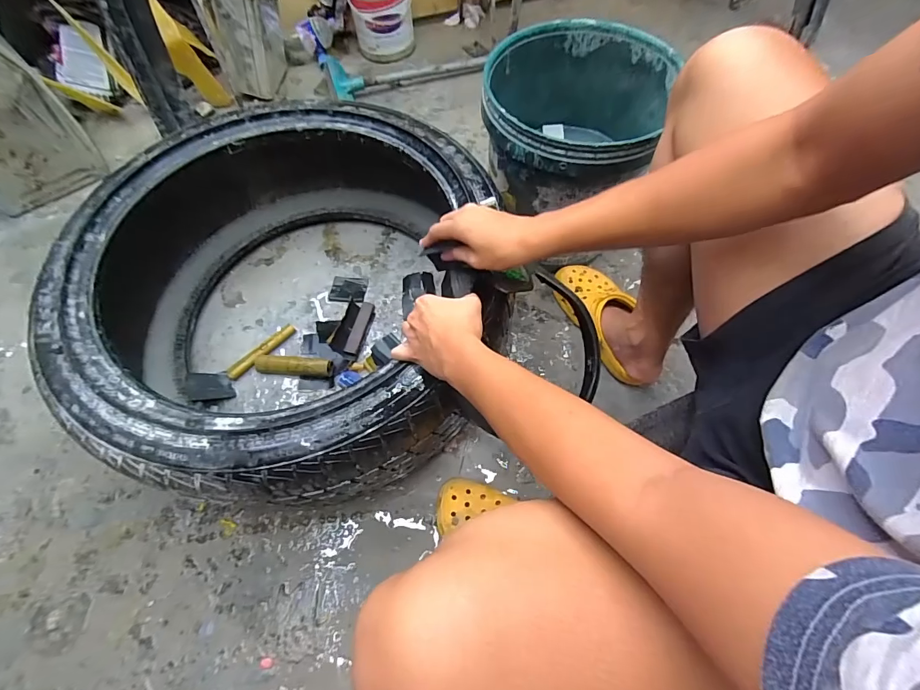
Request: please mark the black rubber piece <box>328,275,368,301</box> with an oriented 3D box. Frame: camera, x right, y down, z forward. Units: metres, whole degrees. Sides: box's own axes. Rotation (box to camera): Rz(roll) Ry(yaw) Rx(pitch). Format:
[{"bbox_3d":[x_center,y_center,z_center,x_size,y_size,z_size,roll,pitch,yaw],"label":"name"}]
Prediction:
[{"bbox_3d":[-0.231,-0.116,0.838,0.074,0.012,0.063,8,64,4],"label":"black rubber piece"}]

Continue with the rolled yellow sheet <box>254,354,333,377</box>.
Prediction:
[{"bbox_3d":[-0.309,0.040,0.748,0.142,0.031,0.032,5,64,3],"label":"rolled yellow sheet"}]

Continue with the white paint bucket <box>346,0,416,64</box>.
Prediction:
[{"bbox_3d":[-0.219,-0.945,1.126,0.172,0.192,0.156,-1,64,0],"label":"white paint bucket"}]

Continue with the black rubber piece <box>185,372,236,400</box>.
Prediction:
[{"bbox_3d":[-0.447,0.072,0.724,0.073,0.007,0.055,-1,56,-40],"label":"black rubber piece"}]

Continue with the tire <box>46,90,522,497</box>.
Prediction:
[{"bbox_3d":[-0.275,-0.105,0.678,0.689,0.236,0.649,0,64,1],"label":"tire"}]

